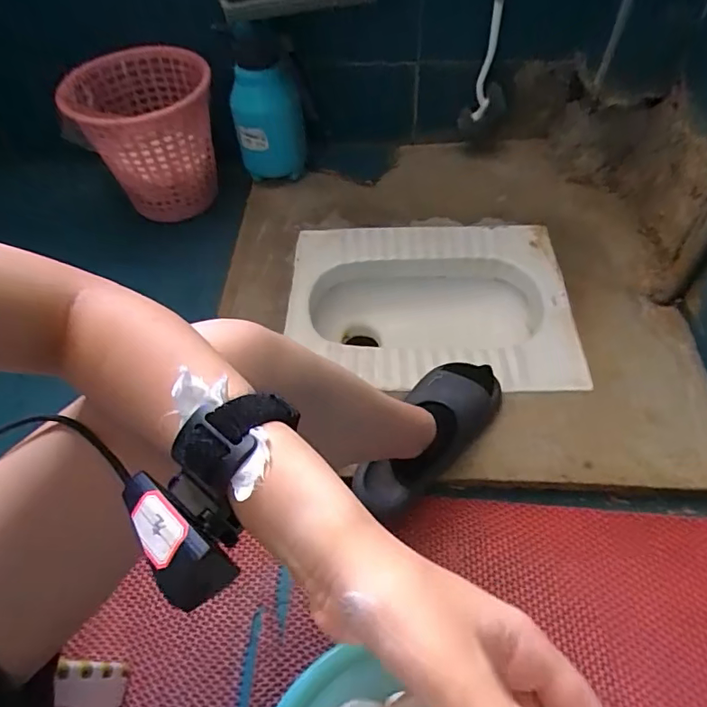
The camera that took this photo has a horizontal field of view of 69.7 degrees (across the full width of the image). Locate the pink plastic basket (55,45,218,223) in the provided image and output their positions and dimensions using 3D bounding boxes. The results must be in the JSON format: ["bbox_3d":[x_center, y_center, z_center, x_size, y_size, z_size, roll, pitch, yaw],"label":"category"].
[{"bbox_3d":[-0.421,-0.443,1.069,0.265,0.261,0.249,-8,51,-7],"label":"pink plastic basket"}]

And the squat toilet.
[{"bbox_3d":[0.130,-0.068,0.950,0.485,0.160,0.376,3,51,3],"label":"squat toilet"}]

